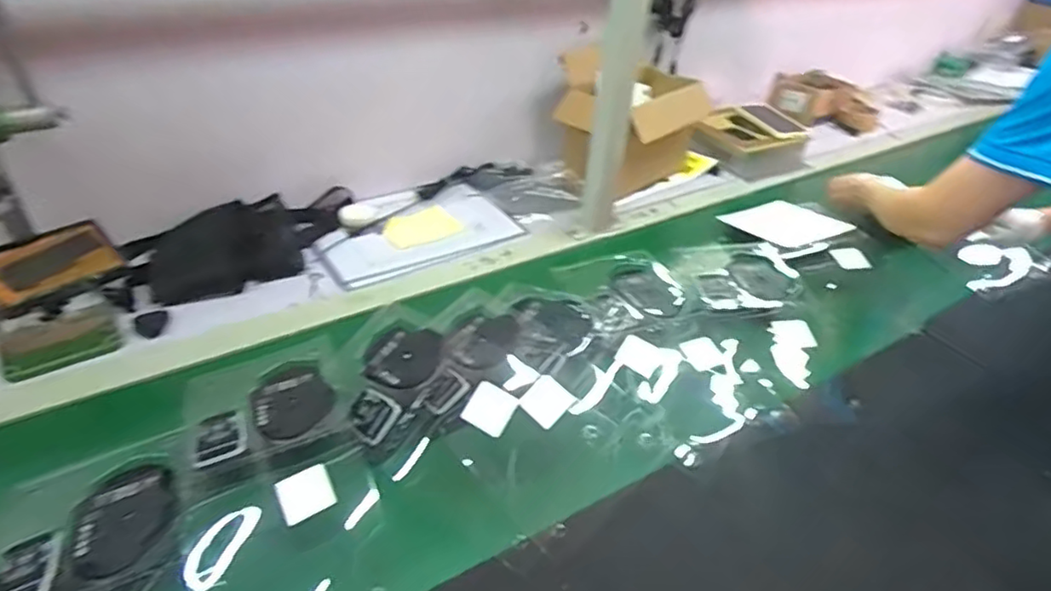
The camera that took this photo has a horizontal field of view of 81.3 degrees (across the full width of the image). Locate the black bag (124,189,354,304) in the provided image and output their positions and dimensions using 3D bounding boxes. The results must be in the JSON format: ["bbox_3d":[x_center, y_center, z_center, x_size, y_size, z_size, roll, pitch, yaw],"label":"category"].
[{"bbox_3d":[-0.418,-0.085,0.933,0.332,0.052,0.180,-14,40,-21],"label":"black bag"}]

